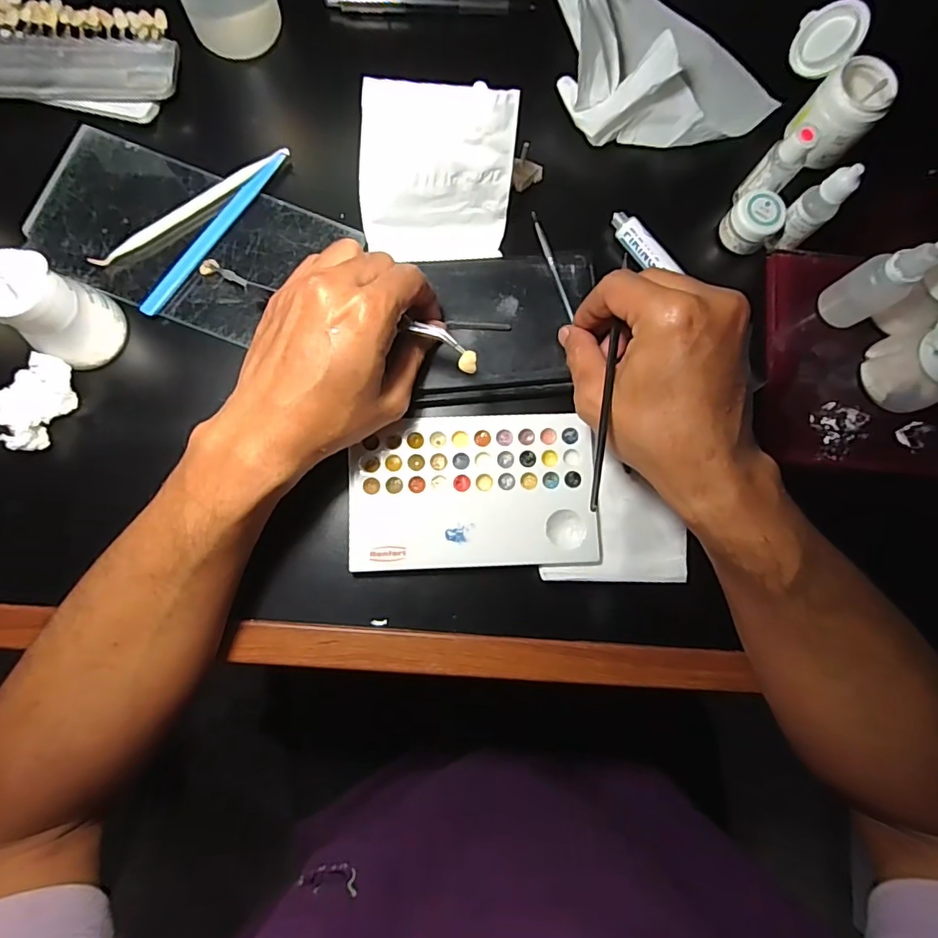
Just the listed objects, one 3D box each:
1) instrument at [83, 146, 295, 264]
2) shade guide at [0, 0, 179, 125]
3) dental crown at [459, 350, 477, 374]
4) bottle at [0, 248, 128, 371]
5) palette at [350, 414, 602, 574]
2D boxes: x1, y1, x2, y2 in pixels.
[{"bbox_3d":[-0.178,-0.171,0.331,0.140,0.006,0.010,-35,85,-7],"label":"instrument"},{"bbox_3d":[-0.272,-0.278,0.340,0.151,0.016,0.088,2,82,-3],"label":"shade guide"},{"bbox_3d":[0.000,-0.058,0.275,0.010,0.004,0.012,6,83,-3],"label":"dental crown"},{"bbox_3d":[-0.235,-0.089,0.289,0.040,0.058,0.045,27,82,1],"label":"bottle"},{"bbox_3d":[0.003,0.014,0.317,0.148,0.006,0.092,-2,82,-3],"label":"palette"}]

